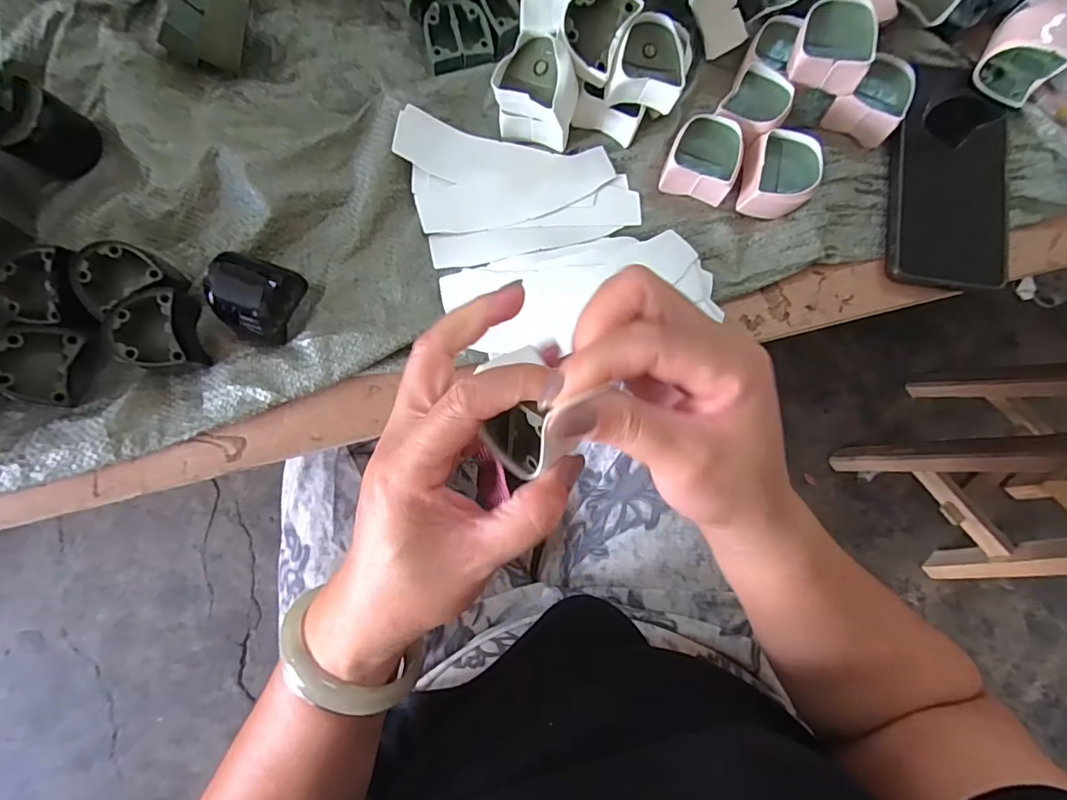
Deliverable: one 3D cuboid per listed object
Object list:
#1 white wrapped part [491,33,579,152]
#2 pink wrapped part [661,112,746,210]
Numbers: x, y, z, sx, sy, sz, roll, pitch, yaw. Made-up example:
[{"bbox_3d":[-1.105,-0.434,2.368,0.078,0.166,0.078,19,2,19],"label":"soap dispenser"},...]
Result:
[{"bbox_3d":[0.003,-0.196,0.329,0.053,0.051,0.039,25,82,0],"label":"white wrapped part"},{"bbox_3d":[0.114,-0.163,0.344,0.044,0.022,0.043,18,80,1],"label":"pink wrapped part"}]

